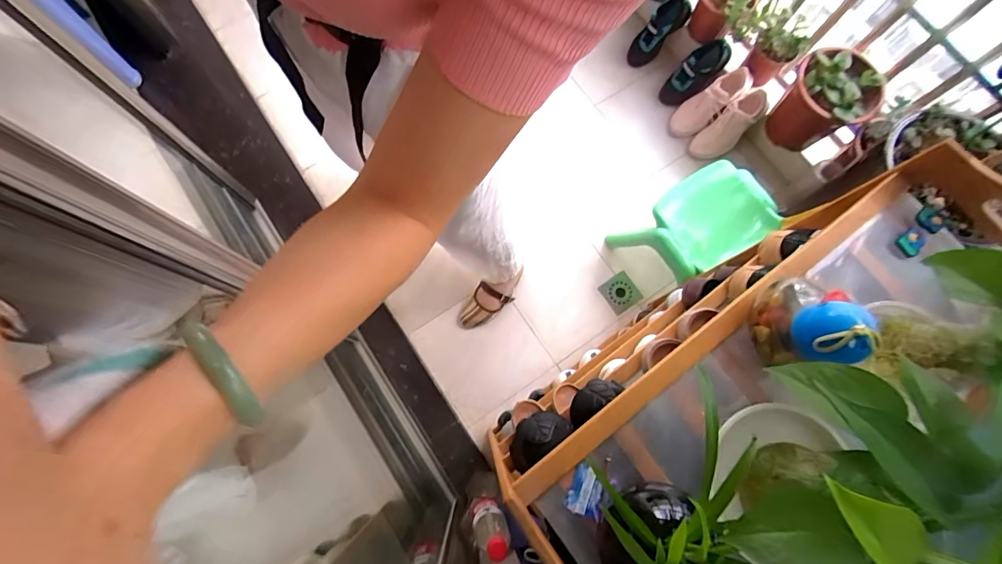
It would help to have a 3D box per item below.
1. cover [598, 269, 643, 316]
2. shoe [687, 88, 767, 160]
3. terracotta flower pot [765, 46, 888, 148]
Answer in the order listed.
[{"bbox_3d":[0.349,0.030,1.300,0.106,0.013,0.097,-34,79,-10],"label":"cover"},{"bbox_3d":[0.685,-0.467,1.347,0.240,0.072,0.102,-44,78,29],"label":"shoe"},{"bbox_3d":[0.858,-0.481,1.204,0.227,0.178,0.196,-39,80,-11],"label":"terracotta flower pot"}]

